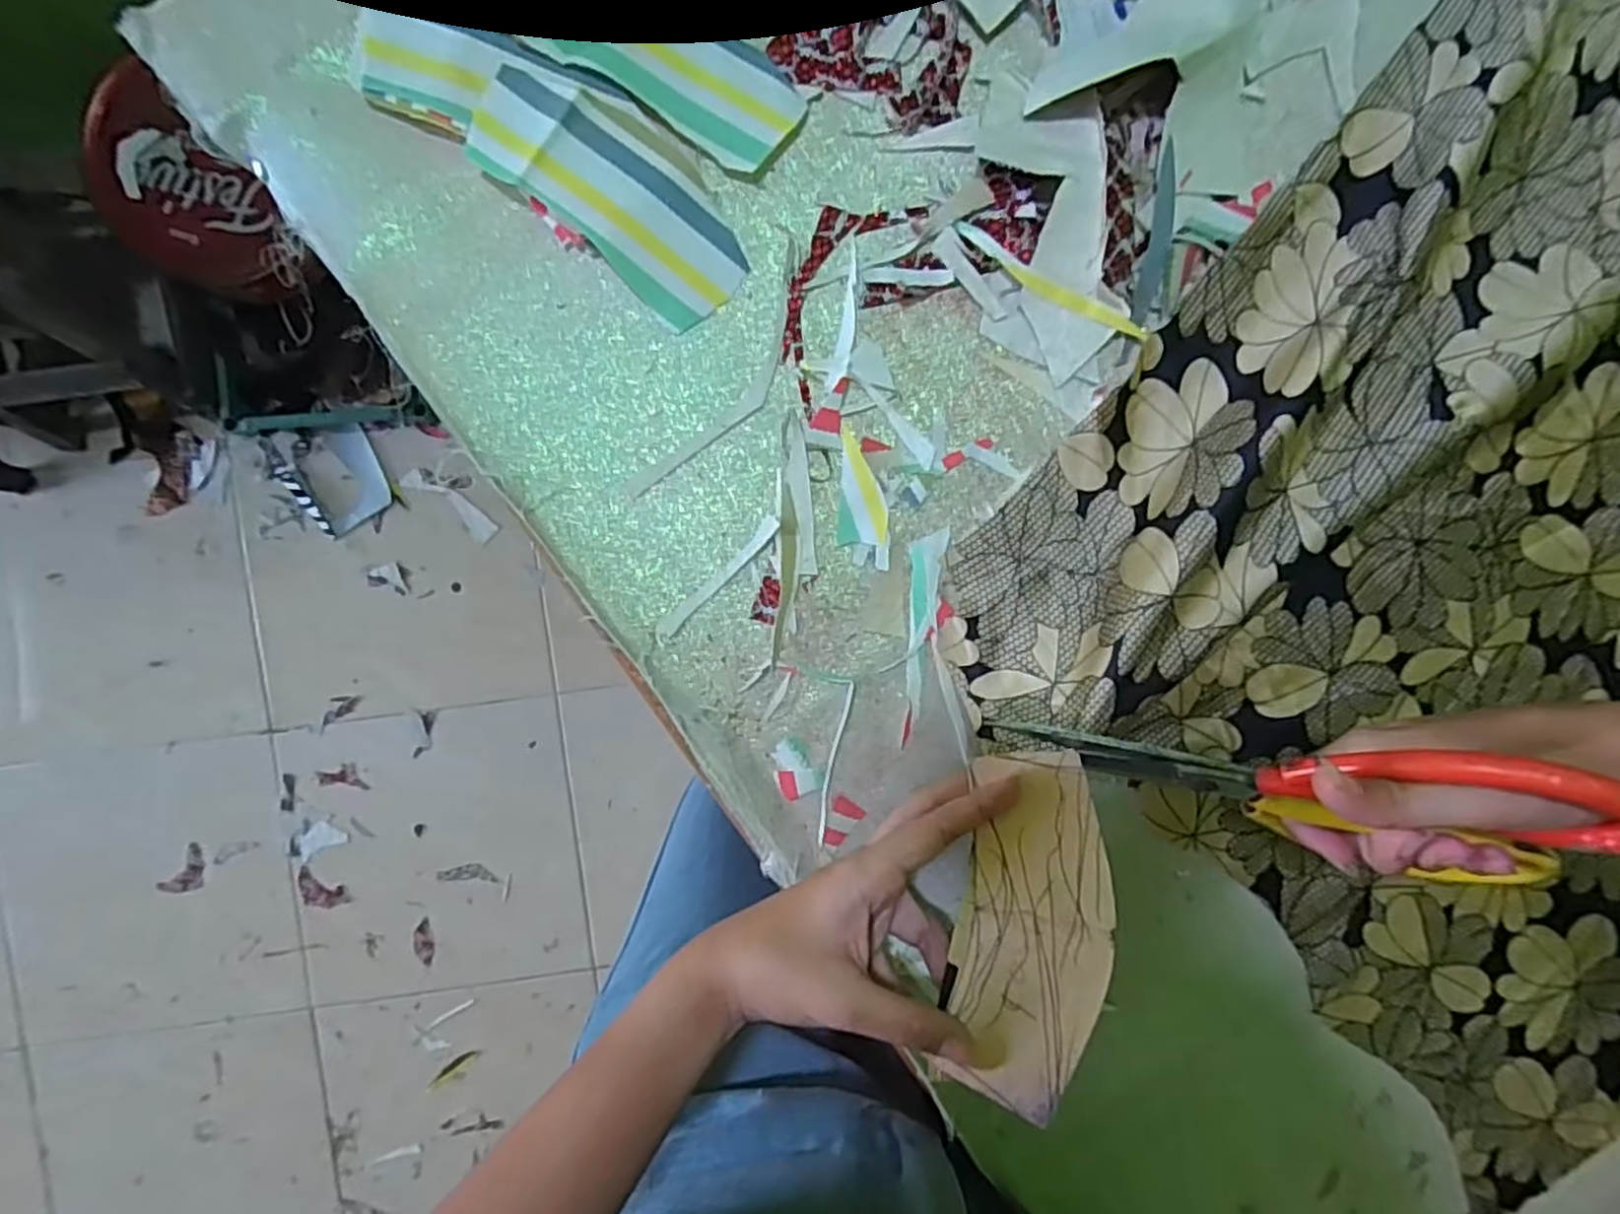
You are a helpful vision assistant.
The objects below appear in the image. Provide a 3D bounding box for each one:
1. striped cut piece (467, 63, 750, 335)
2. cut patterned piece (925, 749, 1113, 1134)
[{"bbox_3d":[-0.089,-0.186,0.351,0.129,0.021,0.054,39,91,-3],"label":"striped cut piece"},{"bbox_3d":[0.090,0.125,0.309,0.058,0.008,0.131,6,68,19],"label":"cut patterned piece"}]

